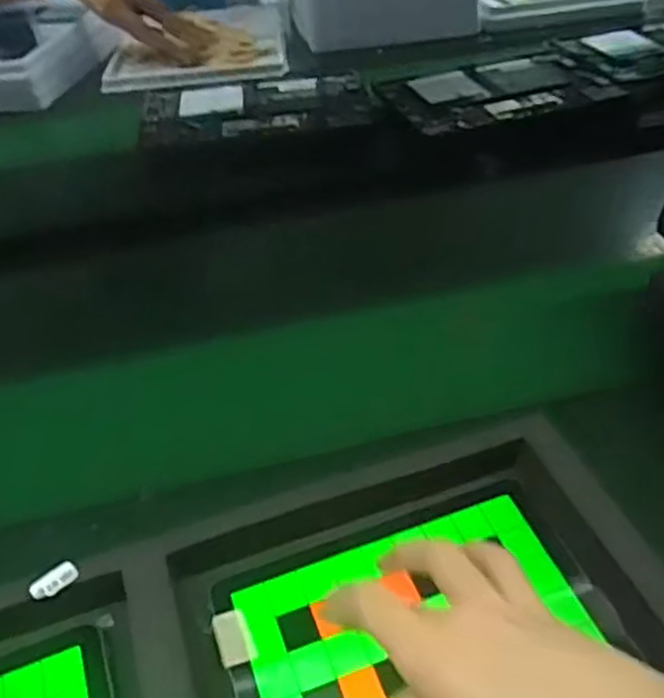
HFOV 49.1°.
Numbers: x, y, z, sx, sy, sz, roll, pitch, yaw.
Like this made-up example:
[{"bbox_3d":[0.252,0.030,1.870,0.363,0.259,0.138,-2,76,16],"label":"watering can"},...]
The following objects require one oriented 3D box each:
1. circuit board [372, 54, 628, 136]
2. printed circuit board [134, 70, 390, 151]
[{"bbox_3d":[0.183,-0.297,0.829,0.236,0.010,0.159,-15,44,-12],"label":"circuit board"},{"bbox_3d":[-0.082,-0.274,0.832,0.263,0.017,0.166,-5,42,-2],"label":"printed circuit board"}]

